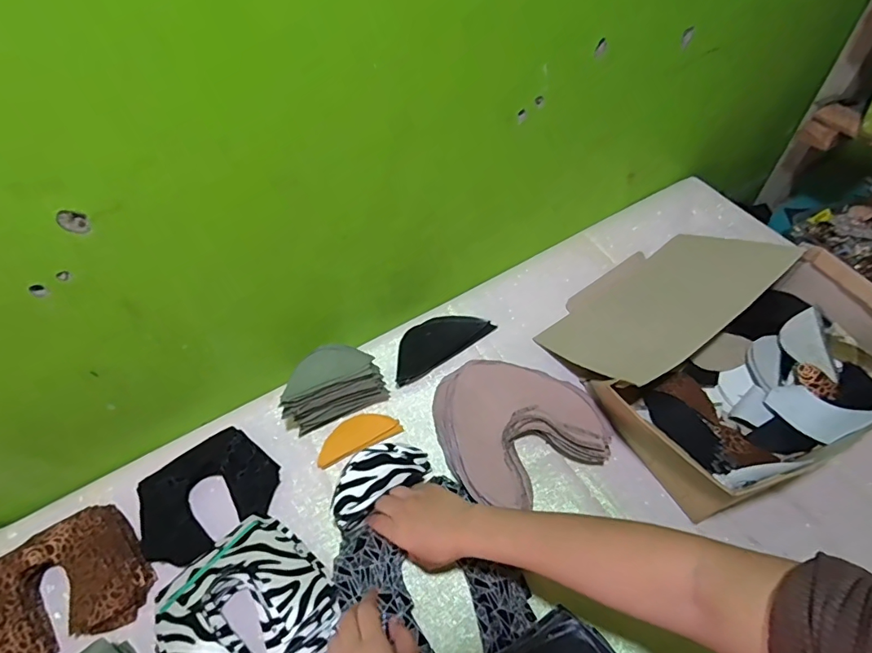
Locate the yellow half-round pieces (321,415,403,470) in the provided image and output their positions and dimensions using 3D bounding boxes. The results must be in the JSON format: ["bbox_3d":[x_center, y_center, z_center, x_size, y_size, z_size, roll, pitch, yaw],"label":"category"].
[{"bbox_3d":[-0.103,0.143,0.619,0.110,0.019,0.043,-21,55,-10],"label":"yellow half-round pieces"}]

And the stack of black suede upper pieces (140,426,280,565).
[{"bbox_3d":[-0.281,0.203,0.574,0.165,0.050,0.124,-33,58,-18],"label":"stack of black suede upper pieces"}]

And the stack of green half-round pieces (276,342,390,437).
[{"bbox_3d":[-0.139,0.081,0.619,0.133,0.089,0.061,-20,55,-10],"label":"stack of green half-round pieces"}]

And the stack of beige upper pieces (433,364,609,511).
[{"bbox_3d":[0.096,0.122,0.594,0.189,0.052,0.202,-28,57,-15],"label":"stack of beige upper pieces"}]

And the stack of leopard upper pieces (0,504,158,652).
[{"bbox_3d":[-0.421,0.296,0.520,0.175,0.044,0.142,-35,59,-19],"label":"stack of leopard upper pieces"}]

